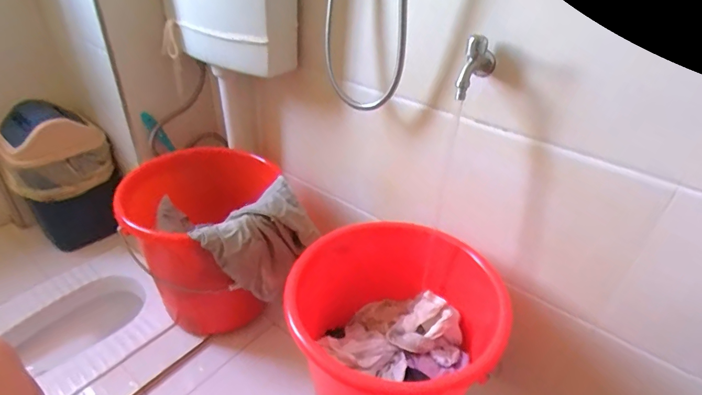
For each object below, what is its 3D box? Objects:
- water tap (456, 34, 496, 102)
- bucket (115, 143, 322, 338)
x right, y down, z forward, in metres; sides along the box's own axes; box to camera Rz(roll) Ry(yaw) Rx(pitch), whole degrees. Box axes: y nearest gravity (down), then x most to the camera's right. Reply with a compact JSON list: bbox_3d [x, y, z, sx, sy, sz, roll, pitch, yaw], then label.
[{"bbox_3d":[0.194,-0.201,0.635,0.044,0.083,0.077,15,36,17],"label":"water tap"},{"bbox_3d":[-0.295,0.128,0.948,0.323,0.365,0.323,-15,38,-24],"label":"bucket"}]

